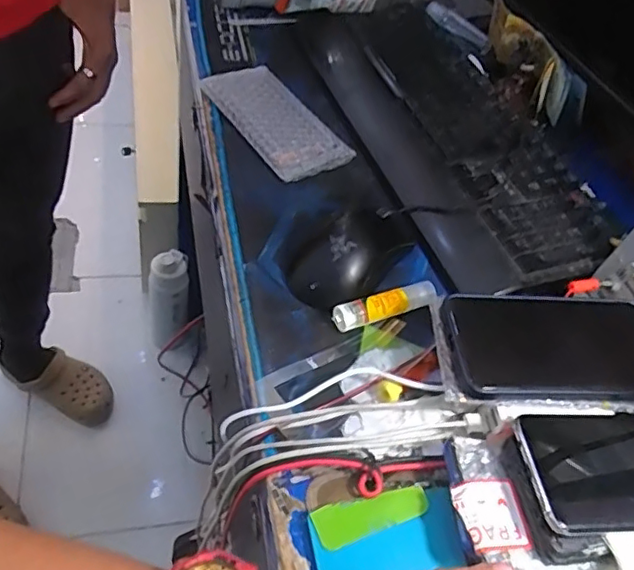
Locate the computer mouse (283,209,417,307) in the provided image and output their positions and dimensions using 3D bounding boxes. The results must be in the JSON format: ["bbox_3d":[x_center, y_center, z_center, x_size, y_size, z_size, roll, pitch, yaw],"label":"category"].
[{"bbox_3d":[0.029,-0.027,0.477,0.057,0.031,0.111,41,53,19],"label":"computer mouse"}]

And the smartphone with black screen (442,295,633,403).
[{"bbox_3d":[0.169,0.044,0.410,0.155,0.013,0.080,1,51,-7],"label":"smartphone with black screen"}]

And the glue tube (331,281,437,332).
[{"bbox_3d":[0.055,0.014,0.462,0.085,0.014,0.020,-13,55,-23],"label":"glue tube"}]

